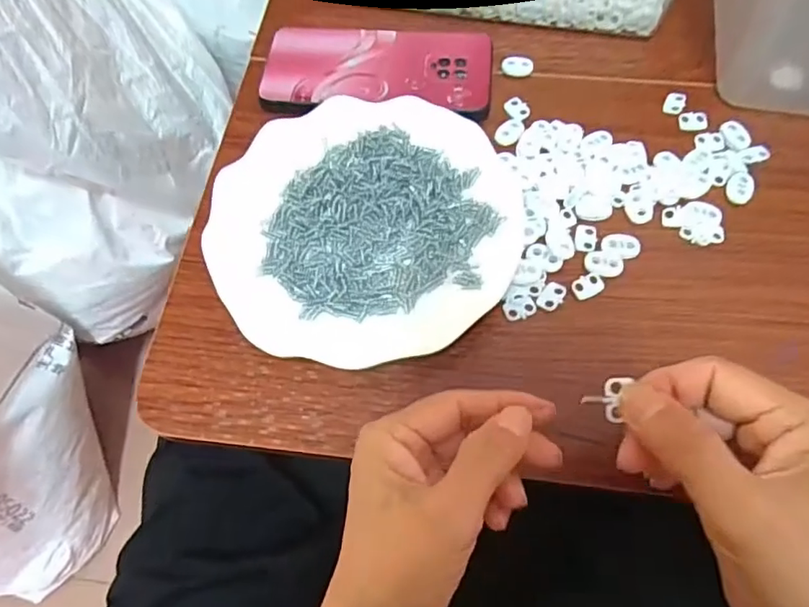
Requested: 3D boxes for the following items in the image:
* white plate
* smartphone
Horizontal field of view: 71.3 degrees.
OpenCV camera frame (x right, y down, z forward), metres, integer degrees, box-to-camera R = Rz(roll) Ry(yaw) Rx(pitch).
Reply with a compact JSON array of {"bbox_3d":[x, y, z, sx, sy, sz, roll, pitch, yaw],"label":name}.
[{"bbox_3d":[-0.023,-0.048,0.349,0.182,0.028,0.178,-1,65,2],"label":"white plate"},{"bbox_3d":[-0.020,-0.170,0.413,0.164,0.012,0.085,3,66,4],"label":"smartphone"}]

